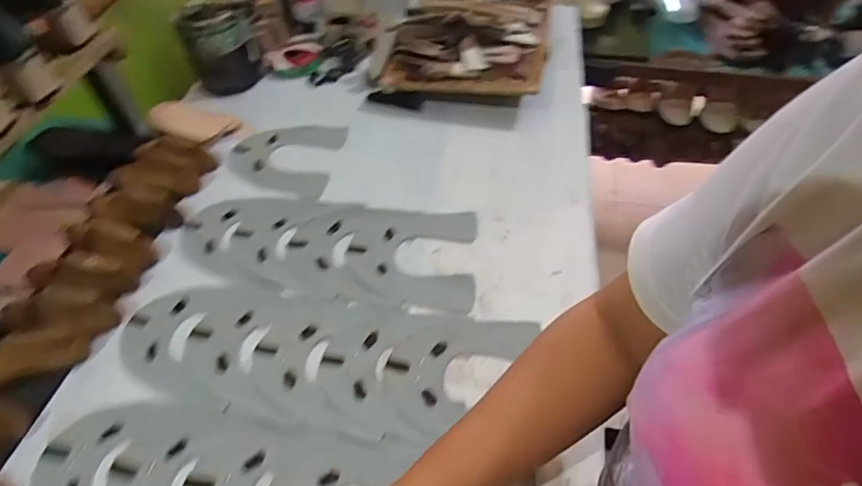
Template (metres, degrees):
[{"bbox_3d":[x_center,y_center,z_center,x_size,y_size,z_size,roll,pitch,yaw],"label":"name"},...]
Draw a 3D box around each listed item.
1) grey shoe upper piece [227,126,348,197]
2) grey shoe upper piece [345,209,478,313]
[{"bbox_3d":[-0.222,-0.135,0.736,0.163,0.010,0.143,8,52,7],"label":"grey shoe upper piece"},{"bbox_3d":[-0.026,0.015,0.618,0.161,0.008,0.149,3,54,4],"label":"grey shoe upper piece"}]

